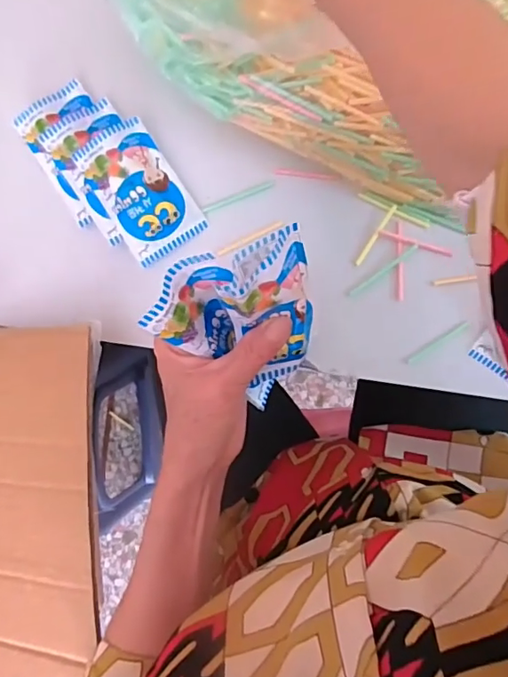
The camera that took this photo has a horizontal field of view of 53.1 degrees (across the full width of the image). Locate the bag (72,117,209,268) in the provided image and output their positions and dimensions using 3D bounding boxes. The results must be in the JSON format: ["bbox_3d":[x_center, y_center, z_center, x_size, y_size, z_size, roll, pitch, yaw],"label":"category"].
[{"bbox_3d":[-0.092,-0.120,0.415,0.062,0.025,0.101,-33,91,2],"label":"bag"}]

